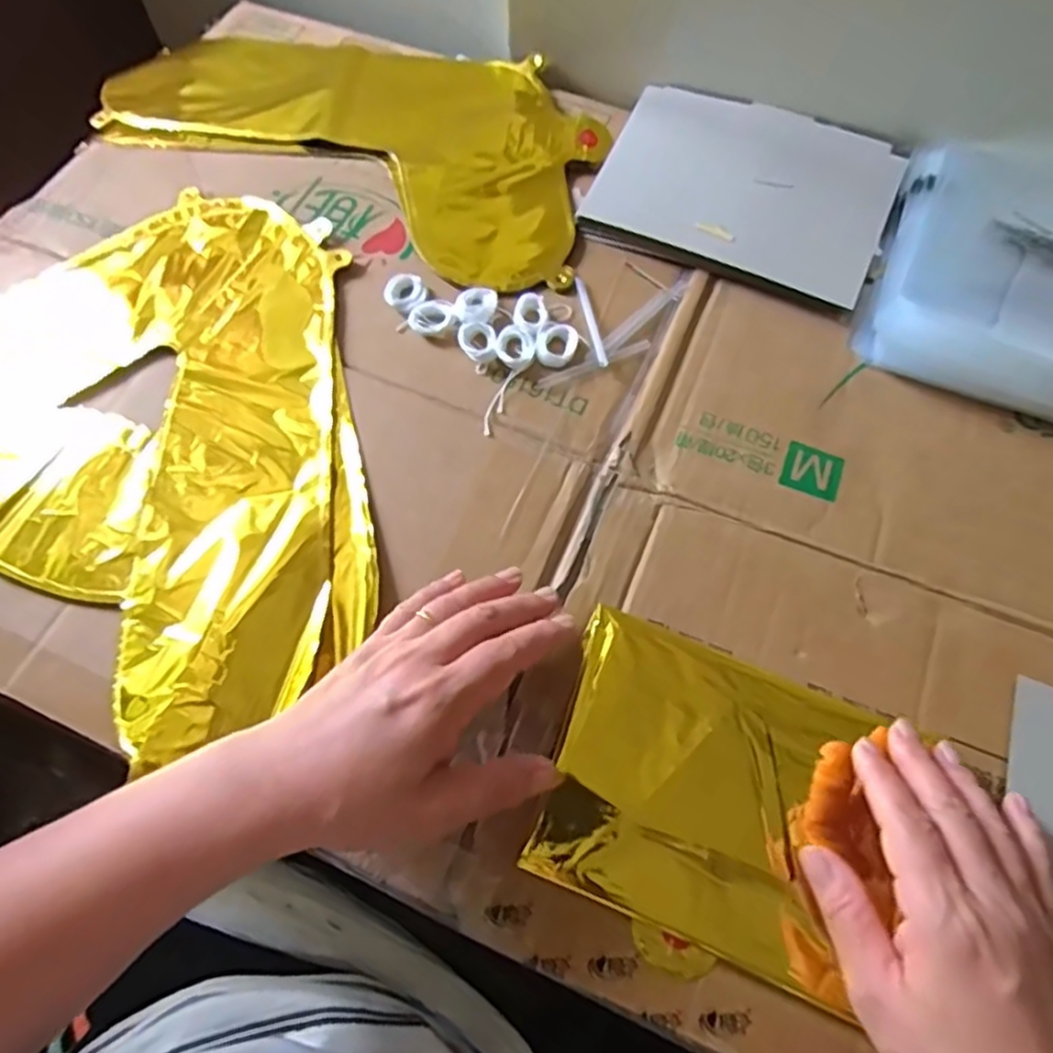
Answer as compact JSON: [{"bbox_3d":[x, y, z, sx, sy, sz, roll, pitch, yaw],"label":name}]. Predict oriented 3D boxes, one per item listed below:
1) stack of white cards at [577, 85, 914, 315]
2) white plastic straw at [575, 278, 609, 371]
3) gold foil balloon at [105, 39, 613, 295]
[{"bbox_3d":[0.160,-0.250,0.516,0.201,0.014,0.175,21,65,9],"label":"stack of white cards"},{"bbox_3d":[0.042,-0.135,0.461,0.008,0.005,0.075,-9,64,-5],"label":"white plastic straw"},{"bbox_3d":[-0.131,-0.317,0.547,0.414,0.008,0.212,25,66,11],"label":"gold foil balloon"}]

